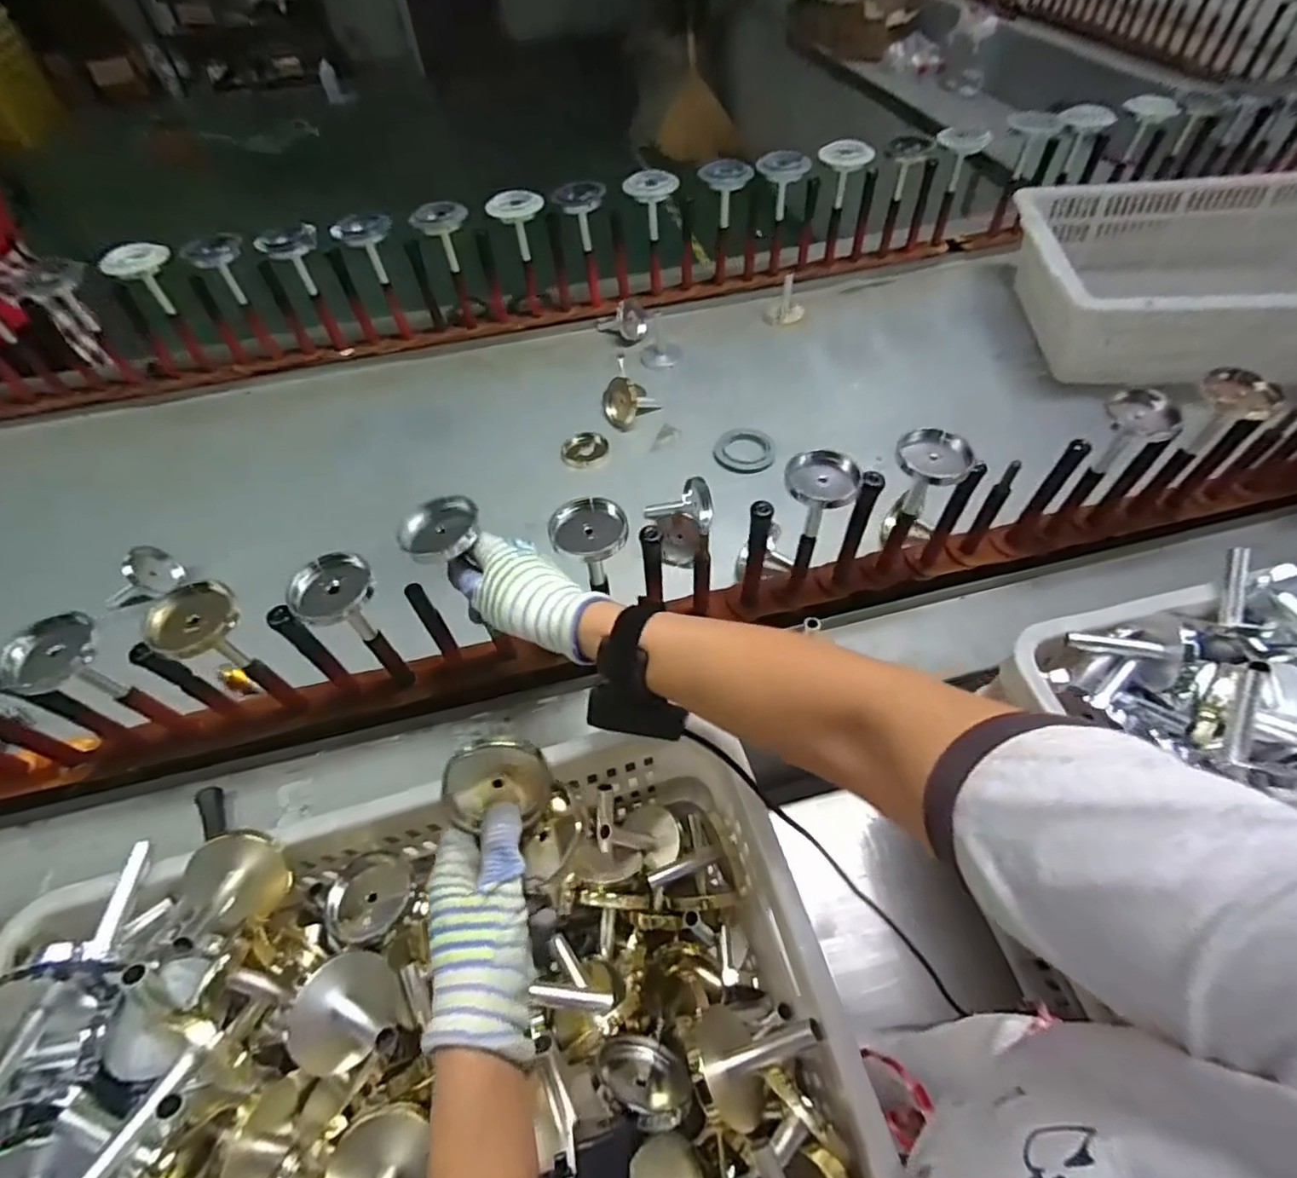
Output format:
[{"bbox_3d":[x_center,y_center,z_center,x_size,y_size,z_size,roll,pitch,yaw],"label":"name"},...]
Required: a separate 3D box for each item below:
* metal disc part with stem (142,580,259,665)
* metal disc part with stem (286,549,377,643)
[{"bbox_3d":[-0.354,0.037,0.492,0.059,0.069,0.066,30,62,21],"label":"metal disc part with stem"},{"bbox_3d":[-0.250,0.015,0.502,0.064,0.073,0.057,-29,59,-17],"label":"metal disc part with stem"}]

